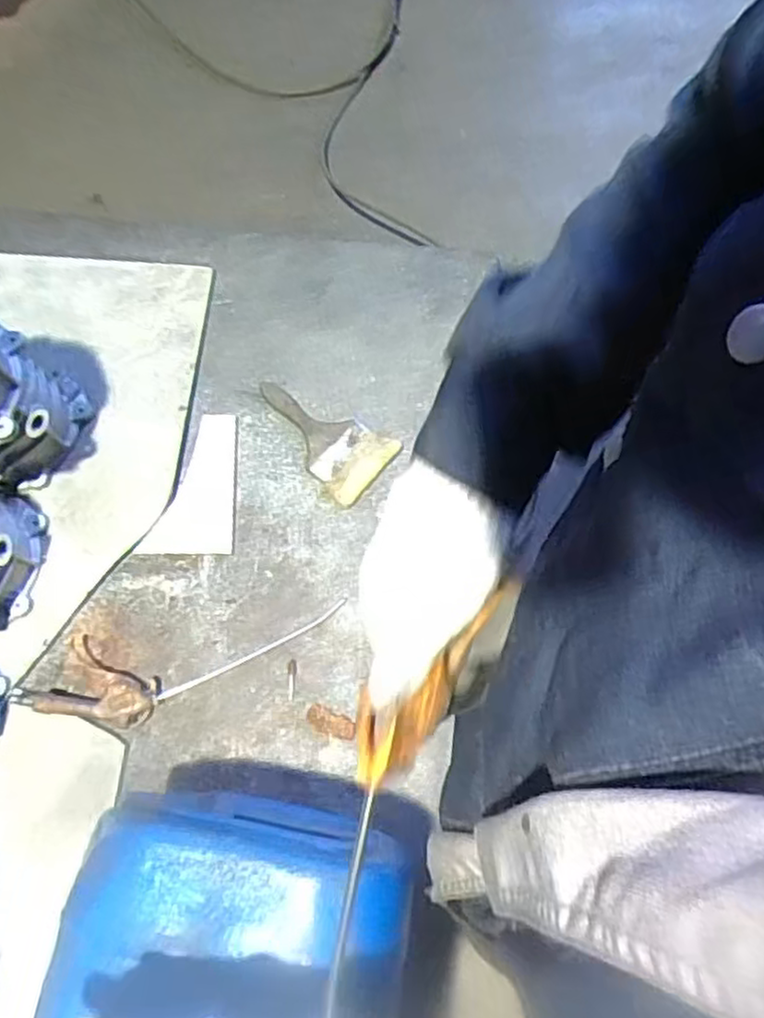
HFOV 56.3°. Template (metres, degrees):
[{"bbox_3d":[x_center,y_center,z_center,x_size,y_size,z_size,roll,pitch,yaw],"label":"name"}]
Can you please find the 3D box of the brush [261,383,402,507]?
[{"bbox_3d":[-0.079,-0.100,0.917,0.191,0.018,0.101,40,78,13],"label":"brush"}]

